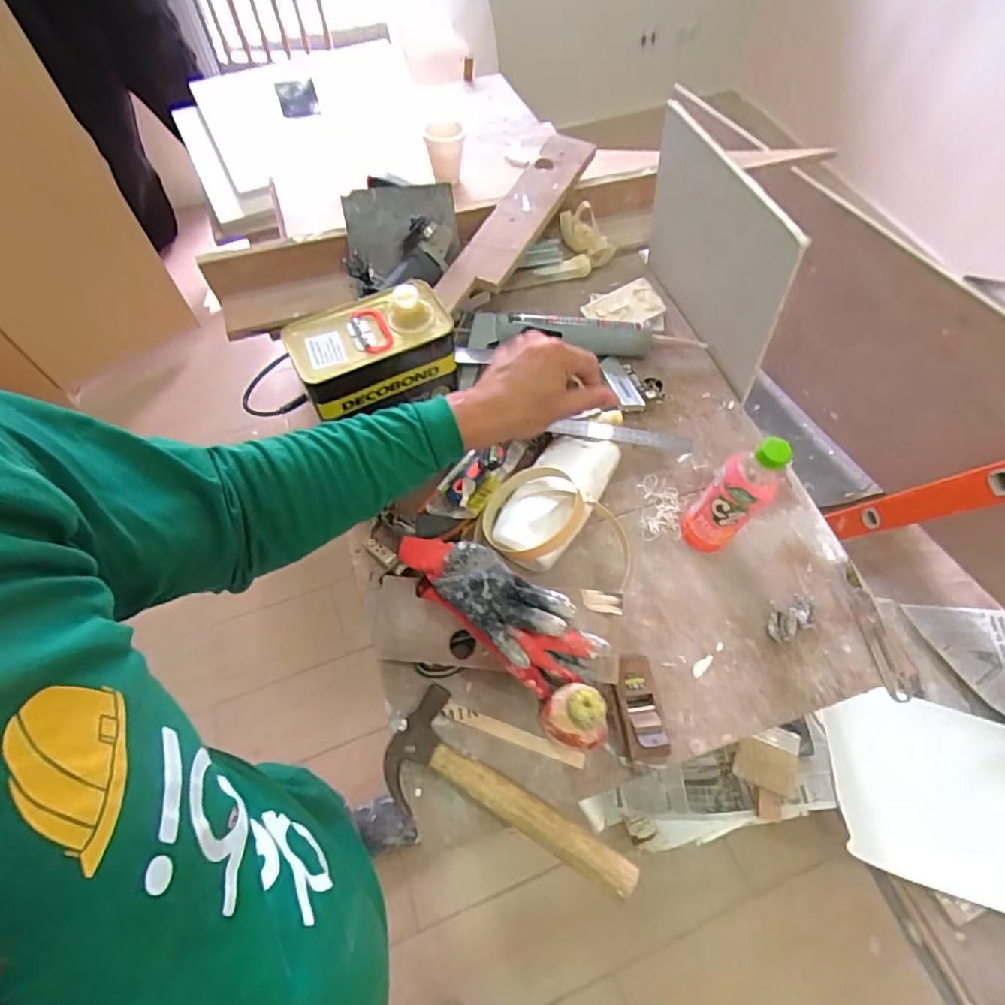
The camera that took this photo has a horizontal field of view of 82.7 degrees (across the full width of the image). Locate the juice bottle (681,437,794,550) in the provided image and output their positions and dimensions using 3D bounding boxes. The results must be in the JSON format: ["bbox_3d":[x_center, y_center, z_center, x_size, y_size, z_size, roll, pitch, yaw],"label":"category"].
[{"bbox_3d":[0.264,-0.008,0.661,0.061,0.213,0.058,0,61,0],"label":"juice bottle"}]

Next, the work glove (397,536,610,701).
[{"bbox_3d":[-0.009,0.110,0.629,0.251,0.073,0.088,34,66,17],"label":"work glove"}]

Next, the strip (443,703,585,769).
[{"bbox_3d":[0.012,0.260,0.639,0.162,0.010,0.018,17,62,9],"label":"strip"}]

